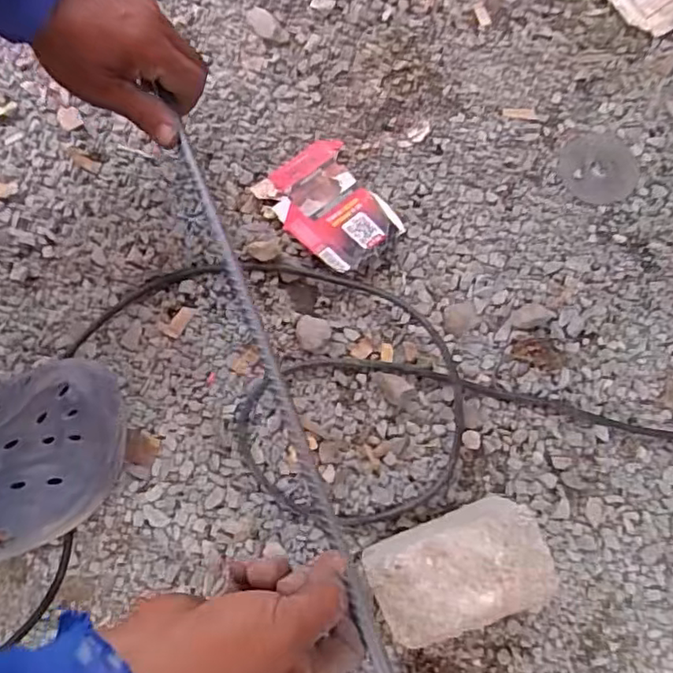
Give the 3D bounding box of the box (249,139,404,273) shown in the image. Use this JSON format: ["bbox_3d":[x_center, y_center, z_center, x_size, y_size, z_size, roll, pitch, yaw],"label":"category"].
[{"bbox_3d":[-0.005,-0.107,0.509,0.081,0.016,0.112,-37,78,-10],"label":"box"}]

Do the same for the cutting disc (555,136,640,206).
[{"bbox_3d":[0.224,-0.145,0.526,0.066,0.004,0.065,0,74,-1],"label":"cutting disc"}]

